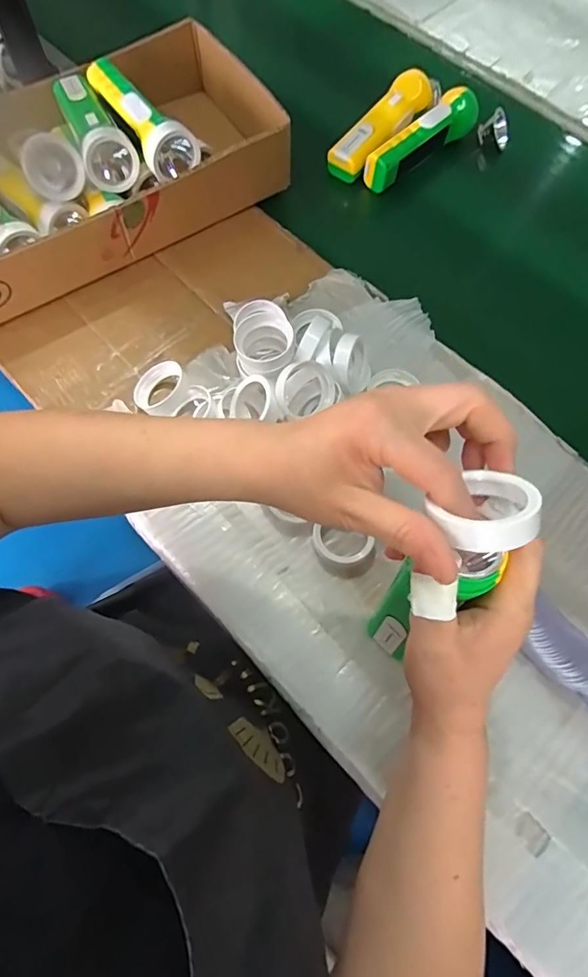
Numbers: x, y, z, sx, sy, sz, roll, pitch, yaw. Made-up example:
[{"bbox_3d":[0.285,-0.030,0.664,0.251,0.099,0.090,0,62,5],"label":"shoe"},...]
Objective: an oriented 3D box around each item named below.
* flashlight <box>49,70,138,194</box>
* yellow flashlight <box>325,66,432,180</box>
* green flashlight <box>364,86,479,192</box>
[{"bbox_3d":[-0.211,-0.385,0.503,0.051,0.053,0.168,-22,72,-9],"label":"flashlight"},{"bbox_3d":[0.110,-0.453,0.597,0.053,0.040,0.174,38,73,13],"label":"yellow flashlight"},{"bbox_3d":[0.155,-0.428,0.586,0.171,0.035,0.045,-41,75,-15],"label":"green flashlight"}]

